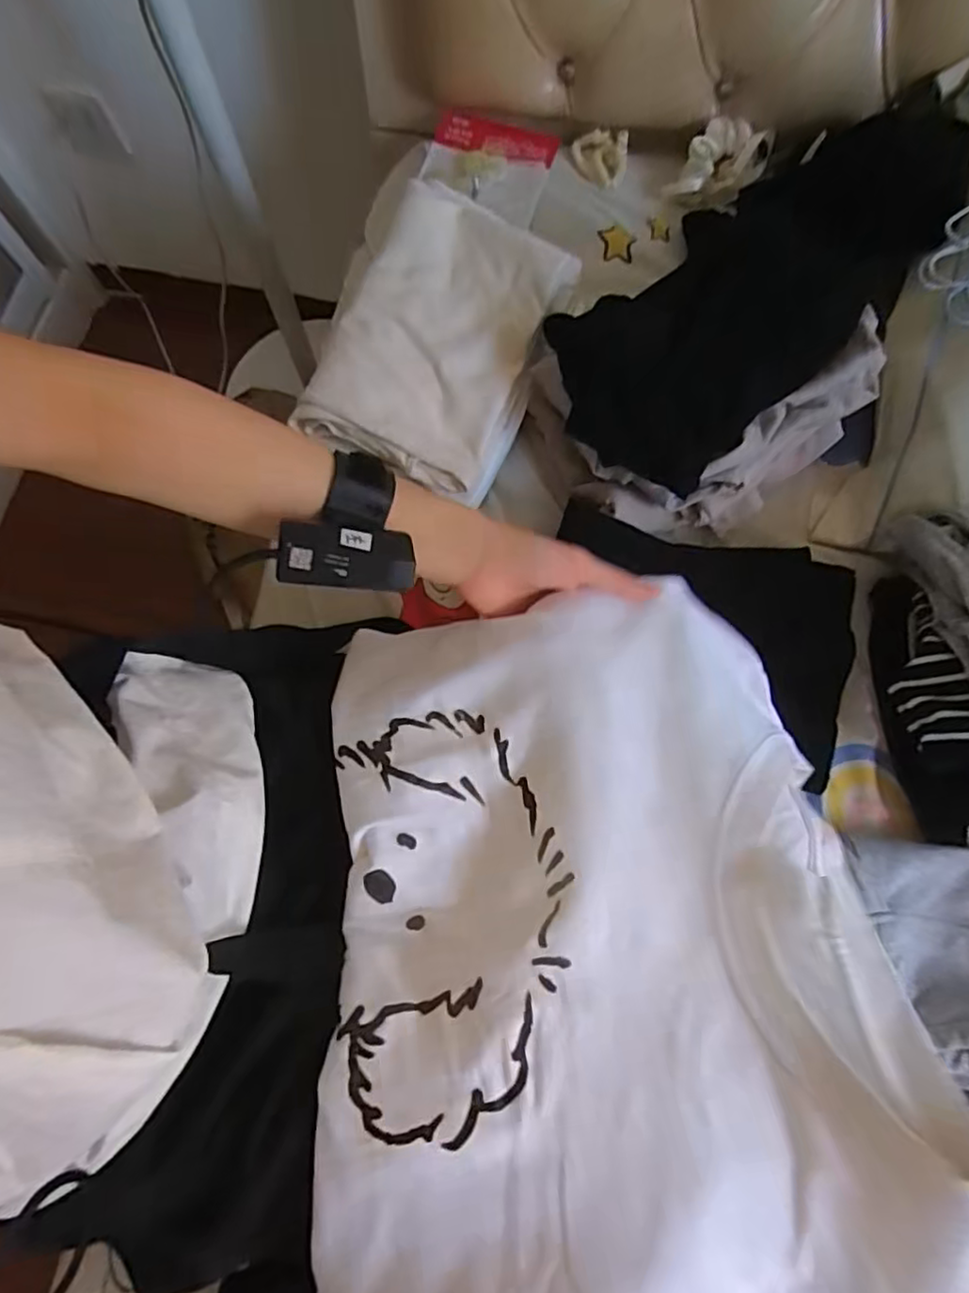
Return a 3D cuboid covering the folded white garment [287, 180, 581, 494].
[{"bbox_3d":[-0.042,-0.249,0.525,0.151,0.052,0.232,22,76,7],"label":"folded white garment"}]

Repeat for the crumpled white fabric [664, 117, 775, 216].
[{"bbox_3d":[0.227,-0.465,0.627,0.053,0.046,0.099,40,79,11],"label":"crumpled white fabric"}]

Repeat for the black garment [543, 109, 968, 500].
[{"bbox_3d":[0.229,-0.298,0.504,0.419,0.075,0.175,-38,77,-9],"label":"black garment"}]

